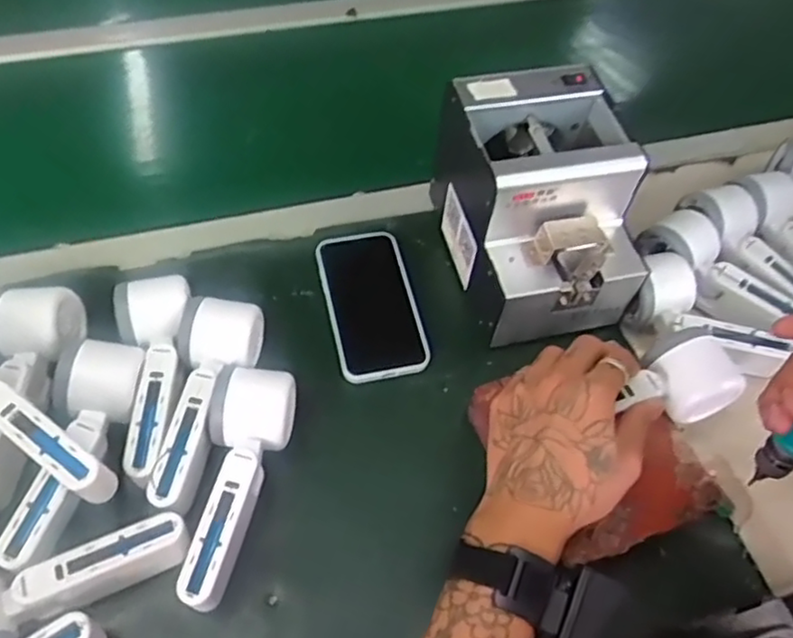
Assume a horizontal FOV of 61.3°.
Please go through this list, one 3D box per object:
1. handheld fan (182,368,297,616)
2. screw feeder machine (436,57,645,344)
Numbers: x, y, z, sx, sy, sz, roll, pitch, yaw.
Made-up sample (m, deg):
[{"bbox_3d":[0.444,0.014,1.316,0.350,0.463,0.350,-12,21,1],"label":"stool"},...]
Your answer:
[{"bbox_3d":[-0.112,0.114,0.473,0.058,0.056,0.169,8,55,2],"label":"handheld fan"},{"bbox_3d":[0.123,-0.091,0.565,0.129,0.141,0.180,-10,57,-11],"label":"screw feeder machine"}]

